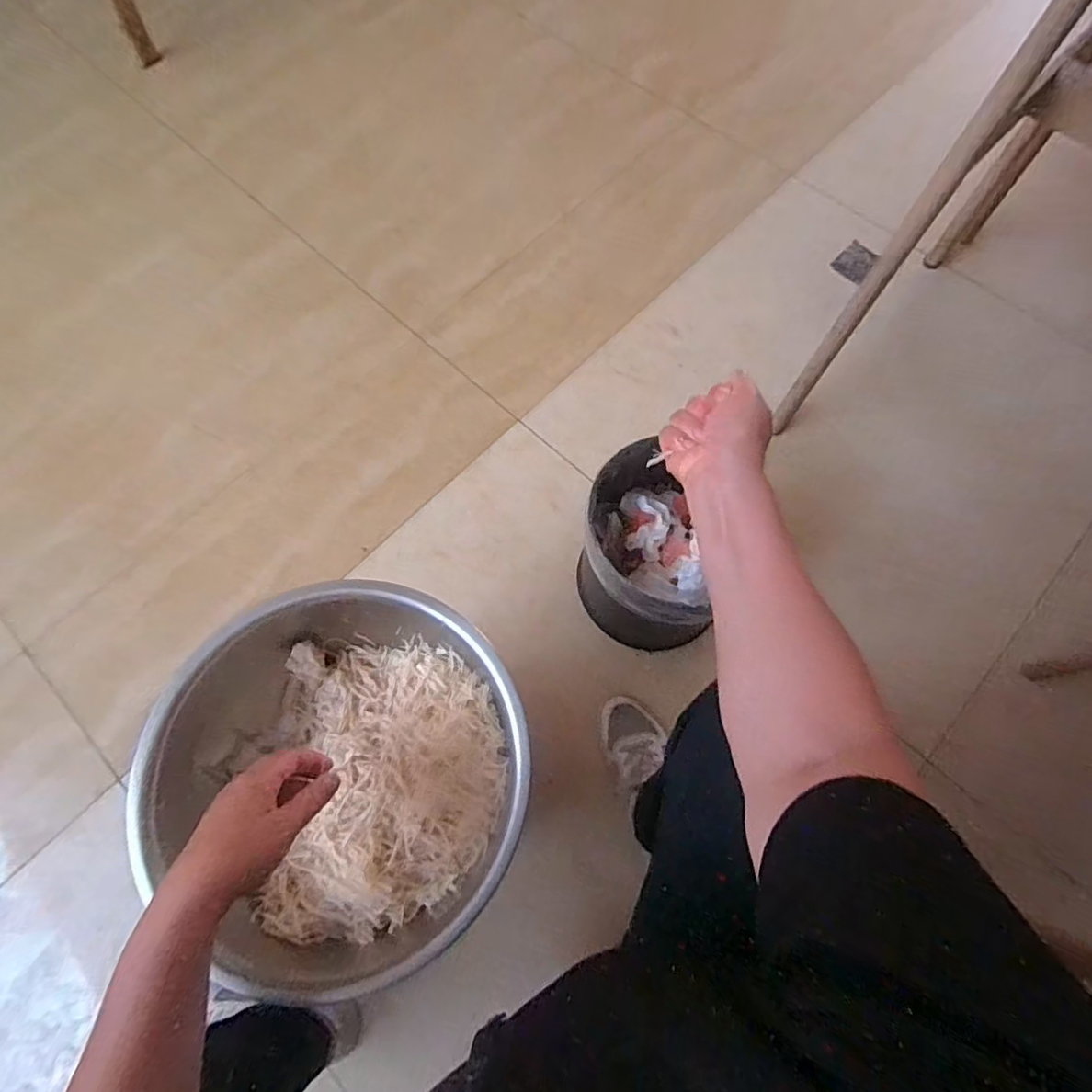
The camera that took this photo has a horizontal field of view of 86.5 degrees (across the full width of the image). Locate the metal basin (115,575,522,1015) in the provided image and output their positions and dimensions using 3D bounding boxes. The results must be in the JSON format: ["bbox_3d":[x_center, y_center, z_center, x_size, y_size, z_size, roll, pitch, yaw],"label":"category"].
[{"bbox_3d":[-0.180,0.203,0.556,0.324,0.112,0.308,0,70,1],"label":"metal basin"}]

